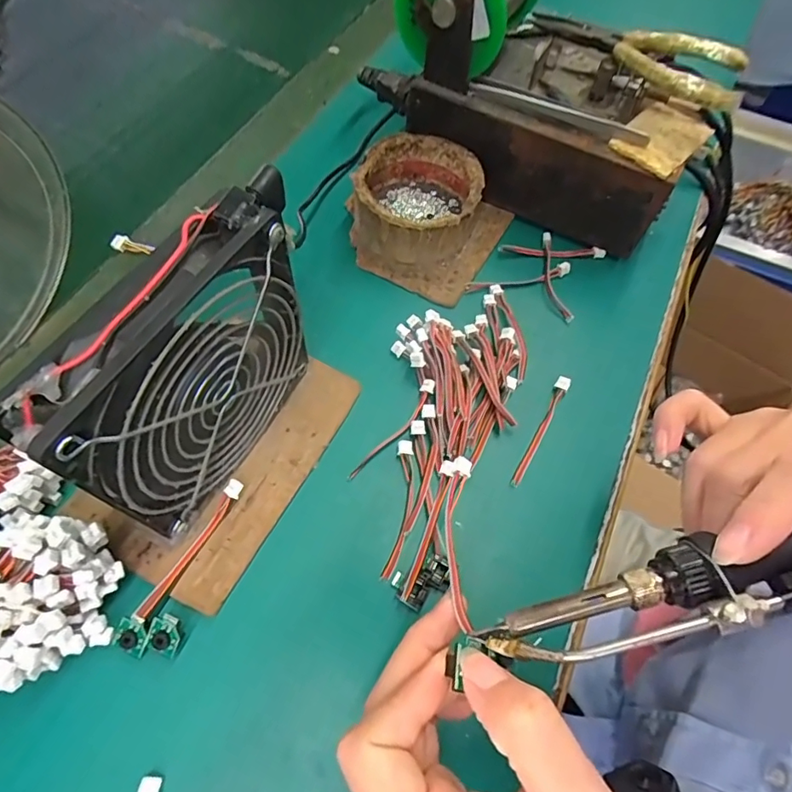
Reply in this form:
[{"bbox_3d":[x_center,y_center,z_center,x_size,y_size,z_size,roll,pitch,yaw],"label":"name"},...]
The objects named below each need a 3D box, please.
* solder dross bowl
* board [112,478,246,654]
[{"bbox_3d":[0.014,-0.134,0.340,0.079,0.042,0.081,2,63,-4],"label":"solder dross bowl"},{"bbox_3d":[-0.103,0.079,0.241,0.014,0.011,0.086,25,64,7],"label":"board"}]

